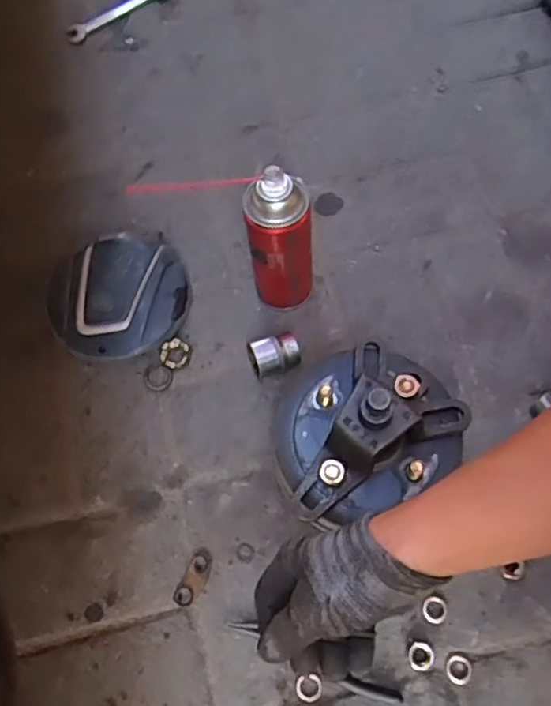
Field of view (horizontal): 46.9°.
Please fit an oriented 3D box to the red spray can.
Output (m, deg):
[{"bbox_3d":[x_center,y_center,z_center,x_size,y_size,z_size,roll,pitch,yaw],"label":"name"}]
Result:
[{"bbox_3d":[0.005,-0.097,0.592,0.056,0.167,0.053,-1,68,1],"label":"red spray can"}]

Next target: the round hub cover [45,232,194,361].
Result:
[{"bbox_3d":[-0.167,-0.065,0.661,0.146,0.040,0.140,-1,68,1],"label":"round hub cover"}]

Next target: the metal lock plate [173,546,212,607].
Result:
[{"bbox_3d":[-0.072,0.200,0.565,0.022,0.004,0.049,24,71,11],"label":"metal lock plate"}]

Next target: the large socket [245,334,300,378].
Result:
[{"bbox_3d":[-0.001,0.003,0.630,0.050,0.037,0.032,-10,68,-3],"label":"large socket"}]

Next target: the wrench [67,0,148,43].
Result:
[{"bbox_3d":[-0.212,-0.458,0.847,0.150,0.013,0.033,-30,70,-10],"label":"wrench"}]

